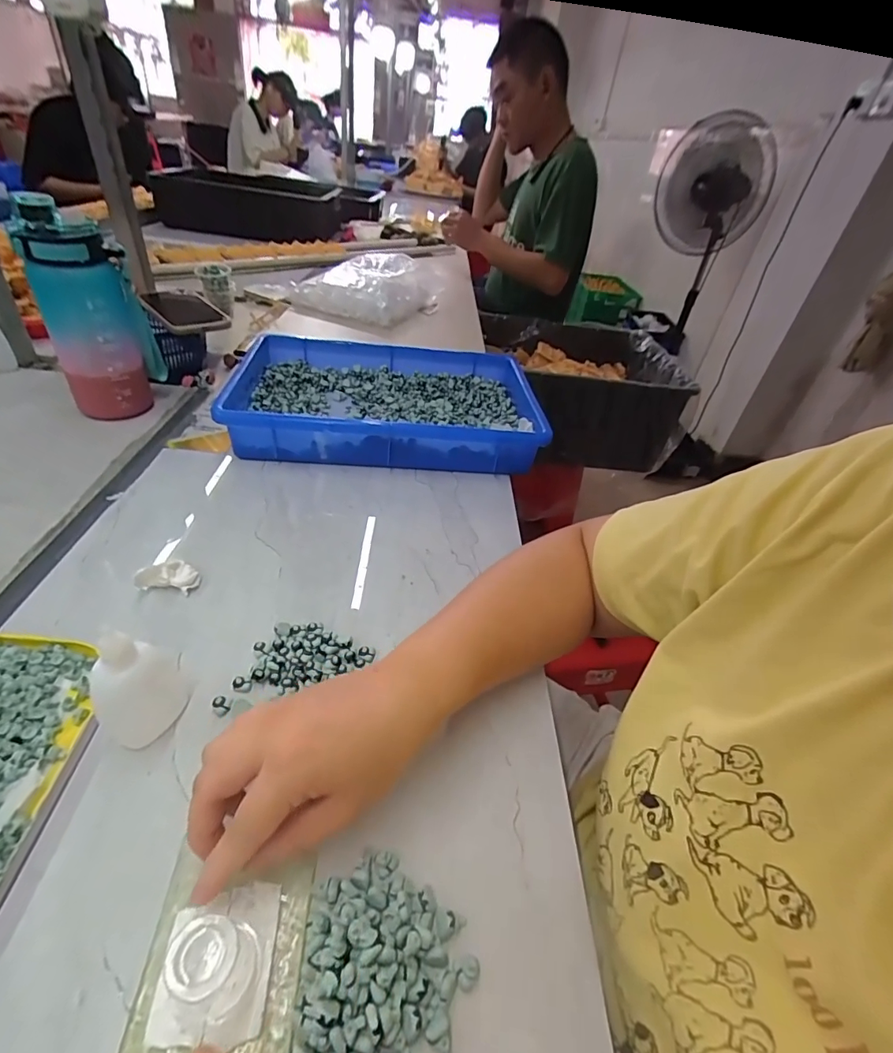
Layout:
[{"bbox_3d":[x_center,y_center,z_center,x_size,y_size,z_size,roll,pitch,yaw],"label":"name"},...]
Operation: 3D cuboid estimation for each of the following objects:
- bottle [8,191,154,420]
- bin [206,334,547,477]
[{"bbox_3d":[-0.384,-0.222,0.525,0.071,0.207,0.074,9,37,-3],"label":"bottle"},{"bbox_3d":[-0.075,-0.160,0.618,0.364,0.066,0.249,5,38,-9],"label":"bin"}]

